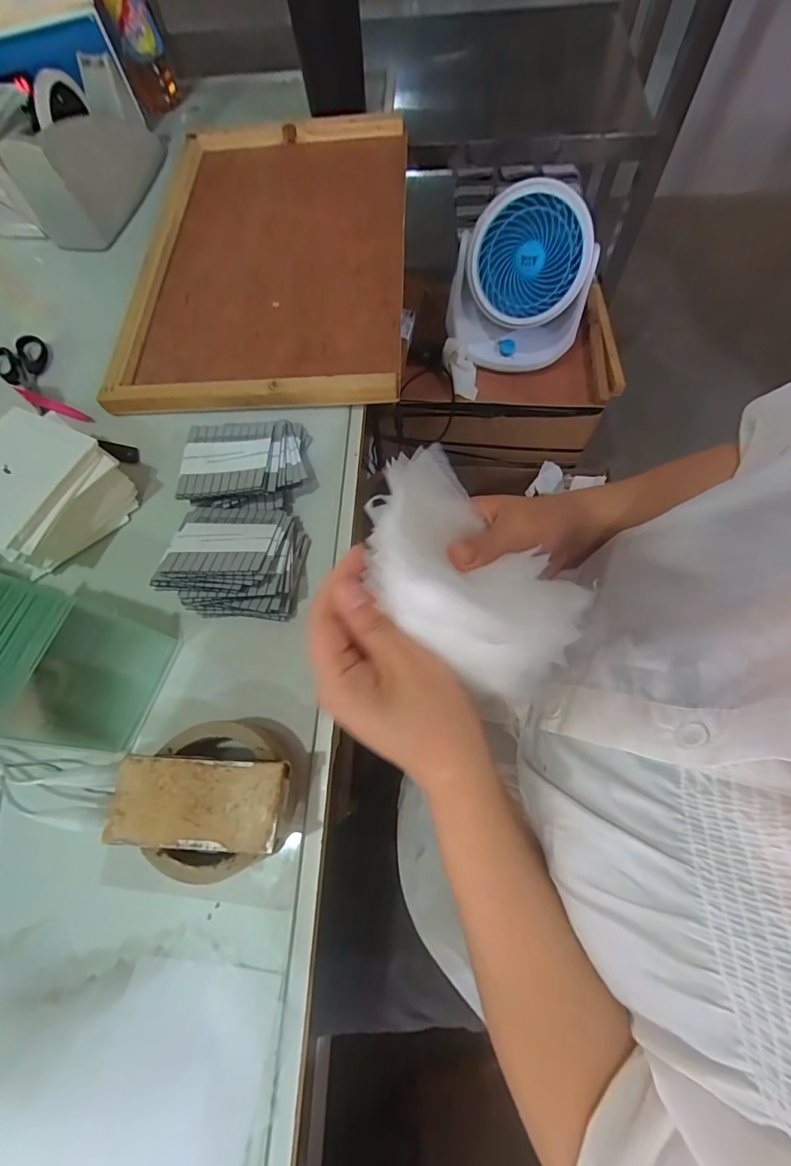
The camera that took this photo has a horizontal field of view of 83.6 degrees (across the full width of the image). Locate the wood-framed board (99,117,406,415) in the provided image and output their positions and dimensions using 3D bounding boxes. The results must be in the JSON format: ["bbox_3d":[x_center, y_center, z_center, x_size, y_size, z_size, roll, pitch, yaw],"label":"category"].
[{"bbox_3d":[-0.145,-0.390,0.518,0.305,0.035,0.471,1,68,1],"label":"wood-framed board"}]

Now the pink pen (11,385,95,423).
[{"bbox_3d":[-0.358,-0.186,0.455,0.104,0.012,0.015,24,70,10],"label":"pink pen"}]

